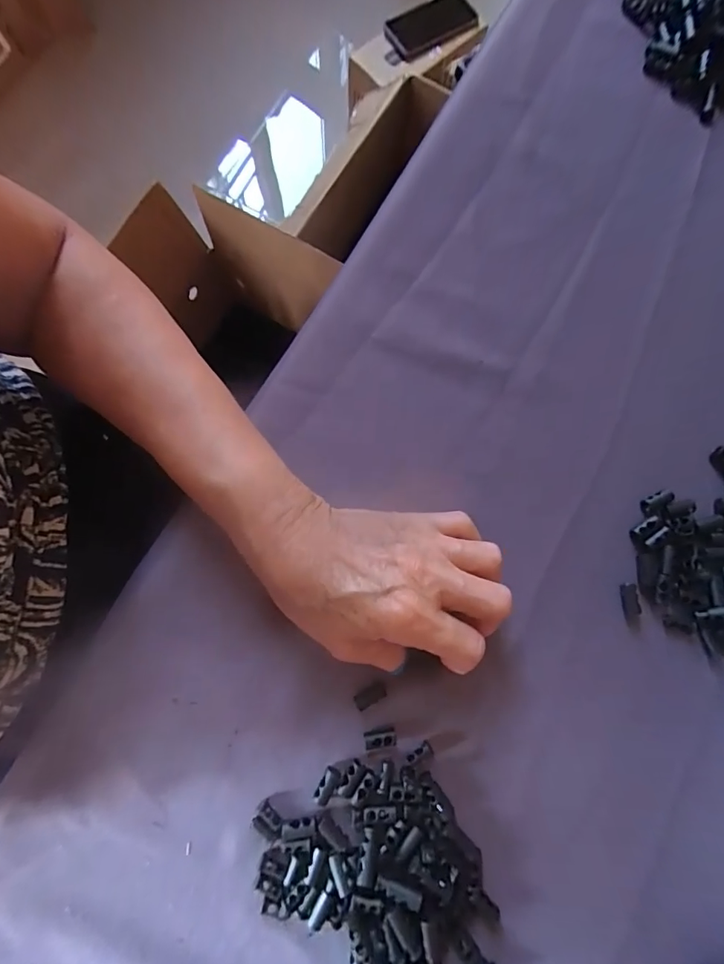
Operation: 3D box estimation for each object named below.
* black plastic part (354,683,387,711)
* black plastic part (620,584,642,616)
[{"bbox_3d":[0.005,0.125,0.259,0.019,0.005,0.009,-28,81,-5],"label":"black plastic part"},{"bbox_3d":[0.164,0.072,0.272,0.010,0.004,0.018,-7,80,-2],"label":"black plastic part"}]

